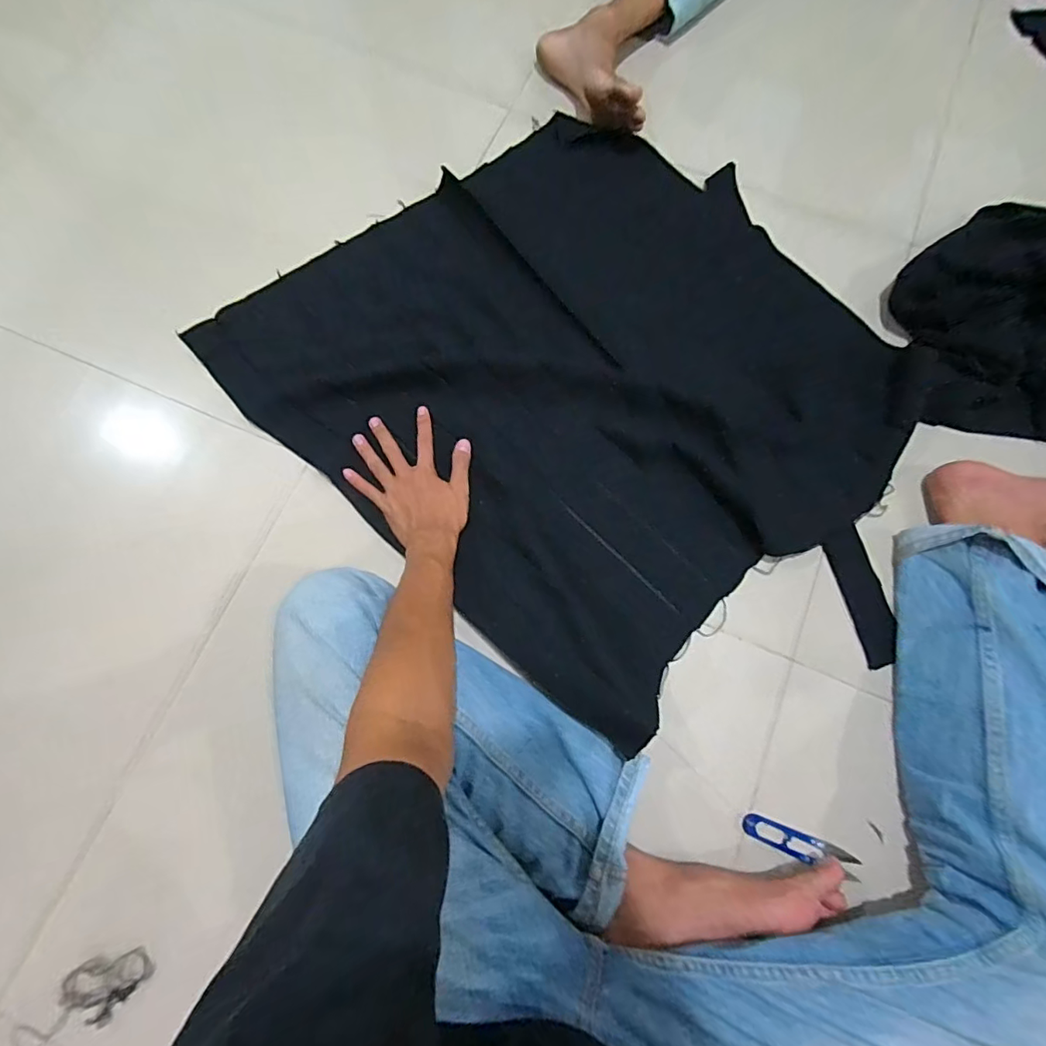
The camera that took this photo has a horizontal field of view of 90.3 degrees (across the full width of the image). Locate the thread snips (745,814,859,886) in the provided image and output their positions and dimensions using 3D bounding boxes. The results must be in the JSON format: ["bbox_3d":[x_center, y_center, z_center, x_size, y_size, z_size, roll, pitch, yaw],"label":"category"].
[{"bbox_3d":[0.279,0.323,0.521,0.113,0.013,0.025,22,76,4],"label":"thread snips"}]

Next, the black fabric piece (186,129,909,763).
[{"bbox_3d":[0.089,-0.166,0.639,0.647,0.026,0.738,-40,78,-9],"label":"black fabric piece"}]

